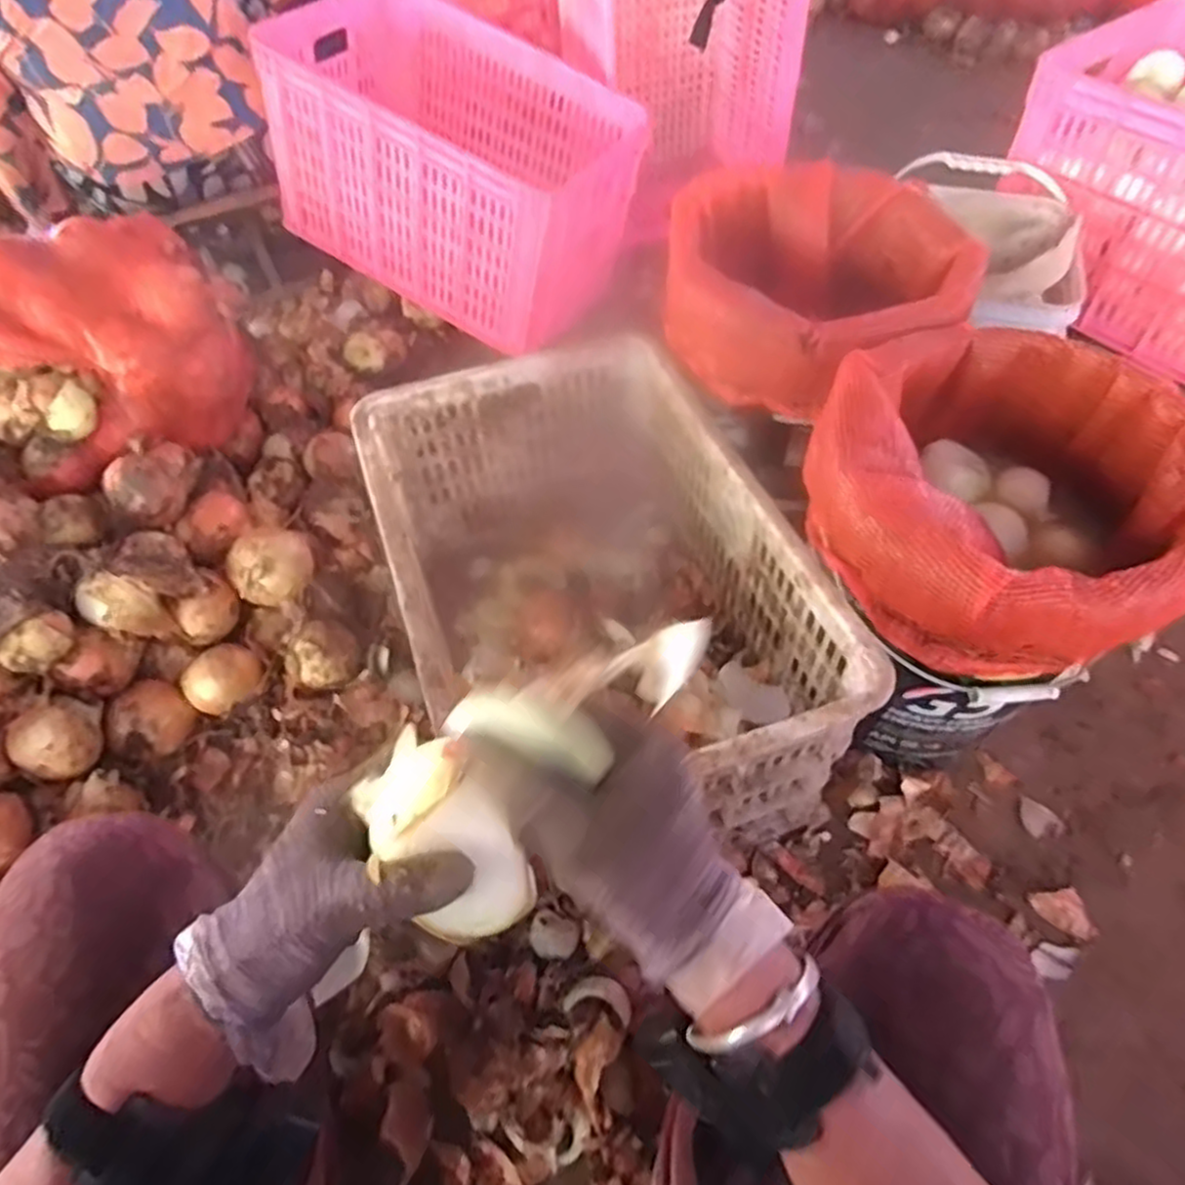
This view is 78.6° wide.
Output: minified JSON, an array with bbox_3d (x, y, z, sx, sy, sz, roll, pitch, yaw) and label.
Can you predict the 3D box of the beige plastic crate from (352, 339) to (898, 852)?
[{"bbox_3d":[-0.008,0.005,0.787,0.350,0.275,0.532,-17,56,-10],"label":"beige plastic crate"}]

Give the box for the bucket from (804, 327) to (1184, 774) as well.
[{"bbox_3d":[0.359,-0.015,0.744,0.297,0.374,0.325,-1,55,1],"label":"bucket"}]

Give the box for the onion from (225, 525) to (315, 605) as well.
[{"bbox_3d":[-0.393,-0.030,0.889,0.093,0.076,0.085,-16,56,-10],"label":"onion"}]

